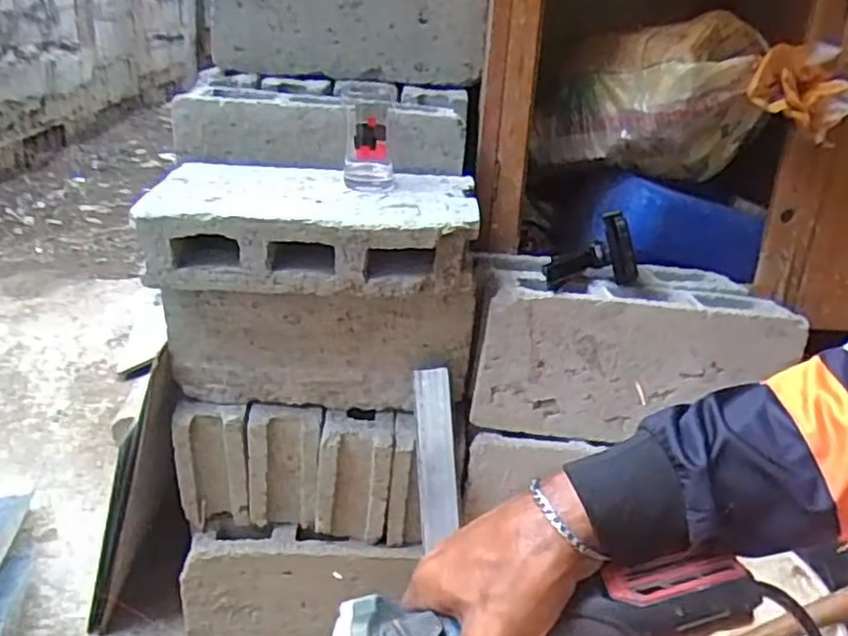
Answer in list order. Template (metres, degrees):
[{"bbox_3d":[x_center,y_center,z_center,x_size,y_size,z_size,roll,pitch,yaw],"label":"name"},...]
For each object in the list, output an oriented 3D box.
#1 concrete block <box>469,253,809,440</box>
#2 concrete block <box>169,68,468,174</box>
[{"bbox_3d":[0.268,0.035,0.976,0.391,0.183,0.179,4,22,-1],"label":"concrete block"},{"bbox_3d":[-0.140,-0.282,1.014,0.396,0.101,0.165,3,22,-4],"label":"concrete block"}]

